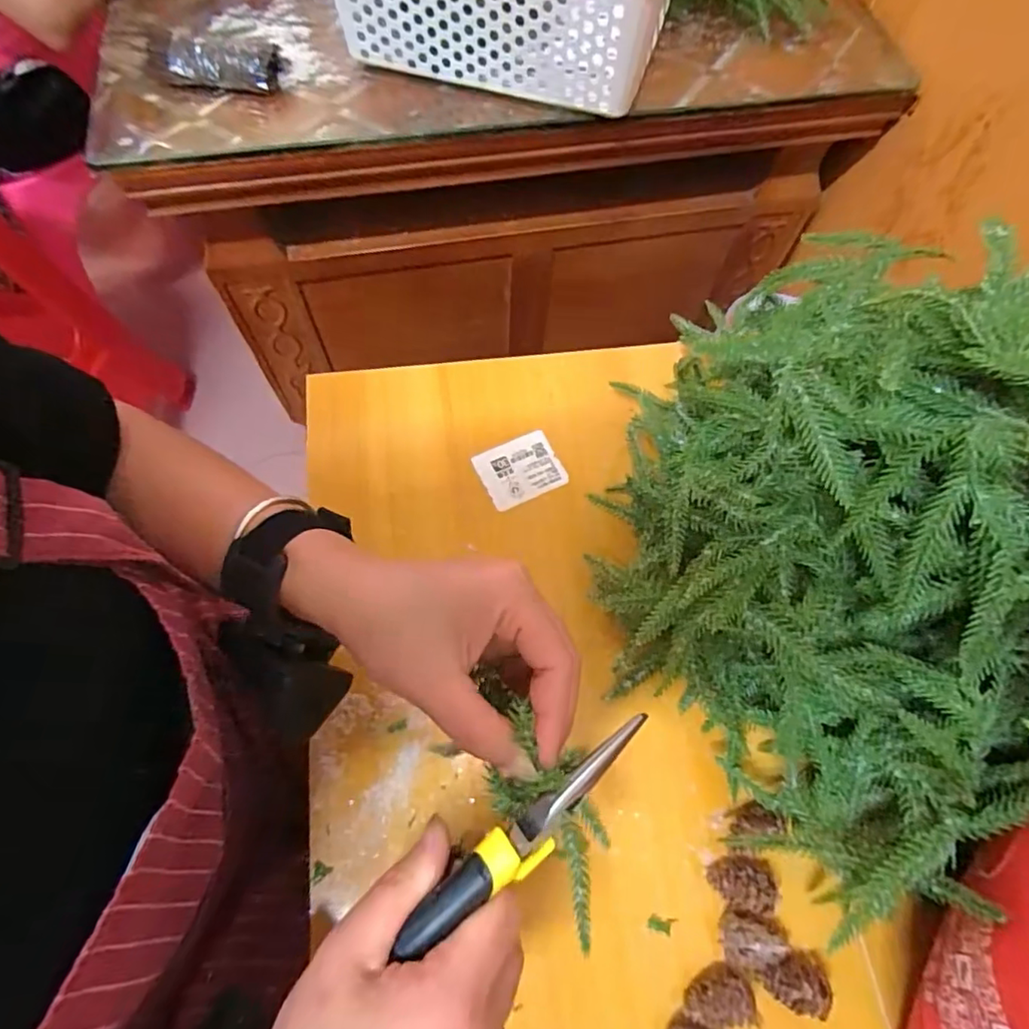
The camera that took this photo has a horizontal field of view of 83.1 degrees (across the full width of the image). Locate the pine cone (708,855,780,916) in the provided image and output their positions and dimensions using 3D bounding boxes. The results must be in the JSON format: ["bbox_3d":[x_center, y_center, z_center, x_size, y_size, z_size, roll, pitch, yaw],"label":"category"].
[{"bbox_3d":[0.126,0.201,0.319,0.034,0.021,0.026,24,68,8],"label":"pine cone"}]

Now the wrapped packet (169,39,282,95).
[{"bbox_3d":[-0.260,-0.401,0.520,0.094,0.025,0.035,-1,67,-2],"label":"wrapped packet"}]

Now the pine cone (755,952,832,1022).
[{"bbox_3d":[0.146,0.242,0.302,0.034,0.020,0.024,15,67,4],"label":"pine cone"}]

